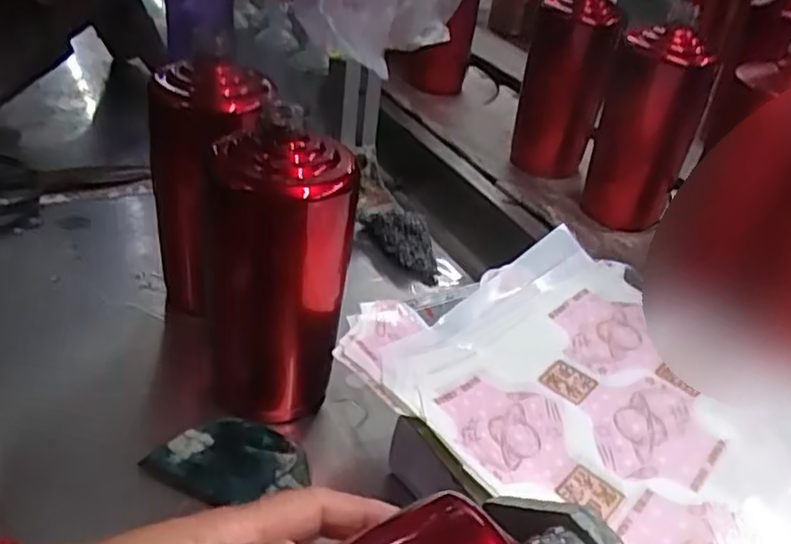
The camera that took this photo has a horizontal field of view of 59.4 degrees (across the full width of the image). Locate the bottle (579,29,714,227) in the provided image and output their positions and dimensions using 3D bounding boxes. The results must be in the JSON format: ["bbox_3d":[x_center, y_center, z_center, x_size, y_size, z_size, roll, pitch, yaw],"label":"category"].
[{"bbox_3d":[0.238,-0.144,0.655,0.080,0.189,0.083,14,36,11],"label":"bottle"}]

